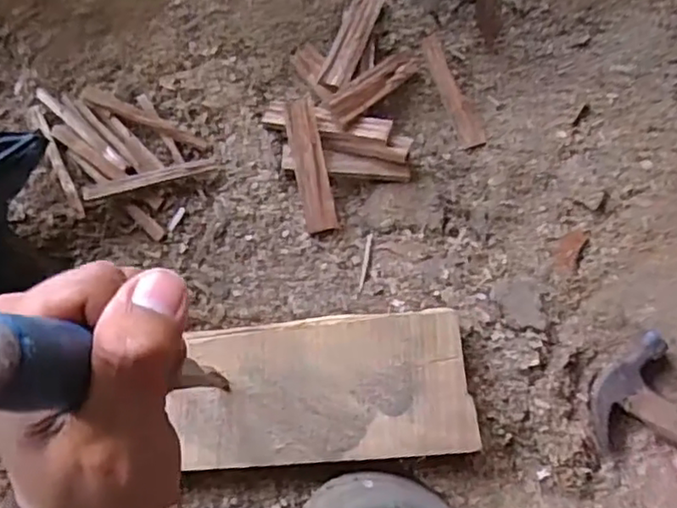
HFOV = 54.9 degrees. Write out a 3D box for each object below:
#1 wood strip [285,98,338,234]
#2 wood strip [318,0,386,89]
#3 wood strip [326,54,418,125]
[{"bbox_3d":[-0.024,-0.076,0.561,0.027,0.009,0.113,-11,91,-5],"label":"wood strip"},{"bbox_3d":[0.014,-0.196,0.595,0.029,0.012,0.113,25,67,-11],"label":"wood strip"},{"bbox_3d":[0.034,-0.153,0.586,0.025,0.013,0.115,43,60,9],"label":"wood strip"}]

